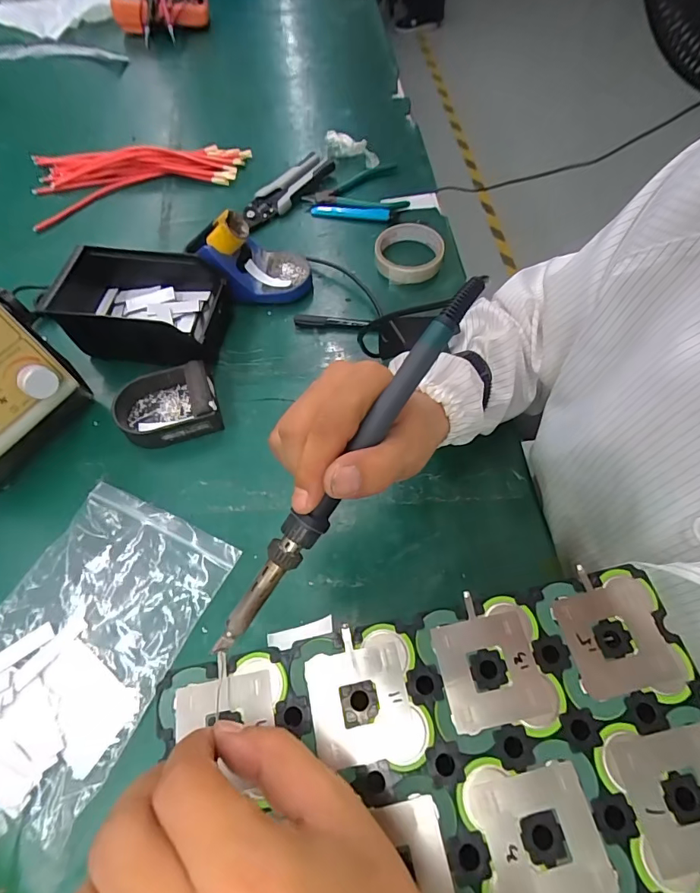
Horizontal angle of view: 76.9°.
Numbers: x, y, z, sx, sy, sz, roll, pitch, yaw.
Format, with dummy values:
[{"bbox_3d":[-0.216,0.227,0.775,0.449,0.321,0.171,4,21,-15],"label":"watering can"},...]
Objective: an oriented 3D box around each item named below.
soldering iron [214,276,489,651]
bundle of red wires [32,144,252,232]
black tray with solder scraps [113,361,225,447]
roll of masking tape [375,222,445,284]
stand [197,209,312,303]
[{"bbox_3d":[0.000,0.008,0.231,0.018,0.016,0.238,34,90,16],"label":"soldering iron"},{"bbox_3d":[-0.312,-0.423,0.665,0.316,0.039,0.136,-18,63,-9],"label":"bundle of red wires"},{"bbox_3d":[-0.195,-0.042,0.460,0.106,0.037,0.074,-16,63,-8],"label":"black tray with solder scraps"},{"bbox_3d":[0.076,-0.254,0.574,0.084,0.023,0.094,-7,62,-3],"label":"roll of masking tape"},{"bbox_3d":[-0.107,-0.228,0.528,0.113,0.089,0.074,-2,62,-1],"label":"stand"}]

